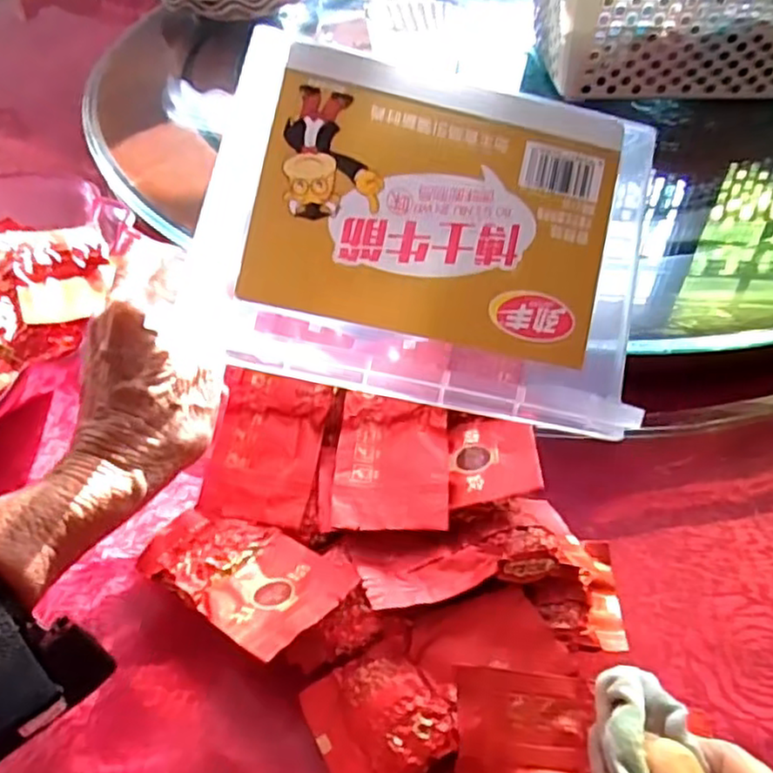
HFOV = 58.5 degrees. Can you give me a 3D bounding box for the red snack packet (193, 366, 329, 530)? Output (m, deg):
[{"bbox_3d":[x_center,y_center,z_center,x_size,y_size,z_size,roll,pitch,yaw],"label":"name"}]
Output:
[{"bbox_3d":[-0.064,0.033,0.367,0.055,0.009,0.077,12,77,5],"label":"red snack packet"}]

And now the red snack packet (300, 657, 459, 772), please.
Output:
[{"bbox_3d":[0.000,0.143,0.296,0.057,0.019,0.054,-21,51,-18],"label":"red snack packet"}]

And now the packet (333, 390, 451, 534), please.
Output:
[{"bbox_3d":[0.003,0.037,0.344,0.055,0.015,0.069,3,48,3],"label":"packet"}]

